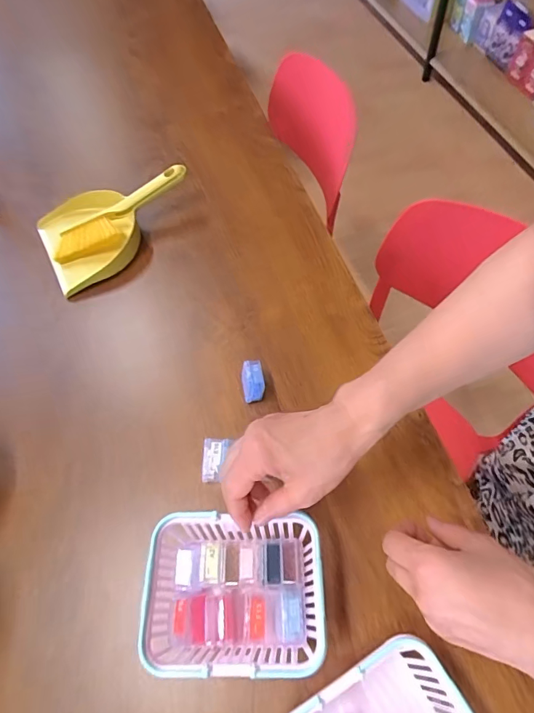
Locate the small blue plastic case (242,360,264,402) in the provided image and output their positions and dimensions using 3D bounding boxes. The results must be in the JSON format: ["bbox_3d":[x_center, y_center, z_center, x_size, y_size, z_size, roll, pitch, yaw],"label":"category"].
[{"bbox_3d":[-0.018,0.033,0.557,0.028,0.041,0.043,-9,60,-2],"label":"small blue plastic case"}]

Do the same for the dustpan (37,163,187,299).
[{"bbox_3d":[-0.246,-0.227,0.700,0.252,0.073,0.176,-28,62,-12],"label":"dustpan"}]

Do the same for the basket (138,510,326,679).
[{"bbox_3d":[-0.028,0.227,0.419,0.158,0.090,0.125,-2,60,3],"label":"basket"}]

